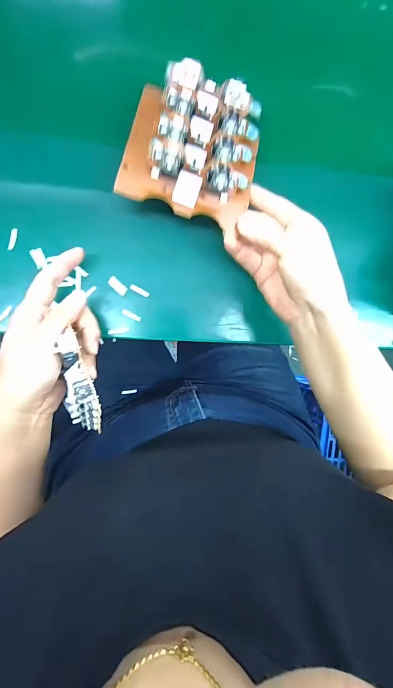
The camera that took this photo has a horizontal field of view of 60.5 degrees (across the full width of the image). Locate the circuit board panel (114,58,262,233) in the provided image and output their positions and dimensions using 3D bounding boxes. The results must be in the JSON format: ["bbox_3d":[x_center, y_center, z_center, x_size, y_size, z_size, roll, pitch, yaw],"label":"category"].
[{"bbox_3d":[0.002,-0.185,0.297,0.120,0.043,0.134,14,78,-13],"label":"circuit board panel"}]

